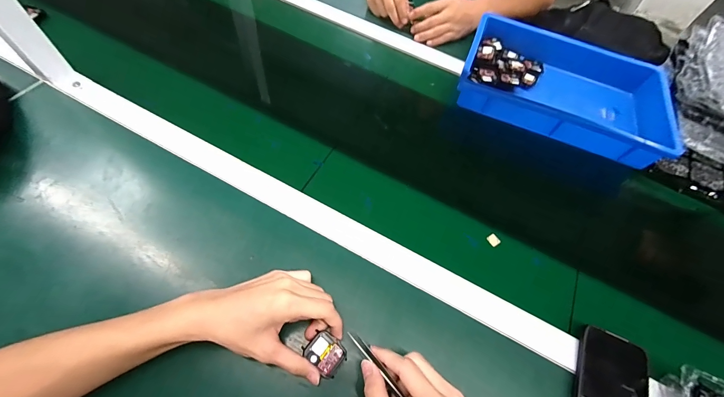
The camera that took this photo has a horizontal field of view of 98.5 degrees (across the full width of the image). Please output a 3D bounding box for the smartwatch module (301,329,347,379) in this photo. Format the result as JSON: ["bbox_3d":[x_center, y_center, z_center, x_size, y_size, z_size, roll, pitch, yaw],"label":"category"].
[{"bbox_3d":[-0.041,0.176,0.357,0.047,0.008,0.035,44,61,-2],"label":"smartwatch module"}]

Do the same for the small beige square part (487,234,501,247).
[{"bbox_3d":[0.195,0.062,0.462,0.016,0.004,0.017,-30,68,-21],"label":"small beige square part"}]

